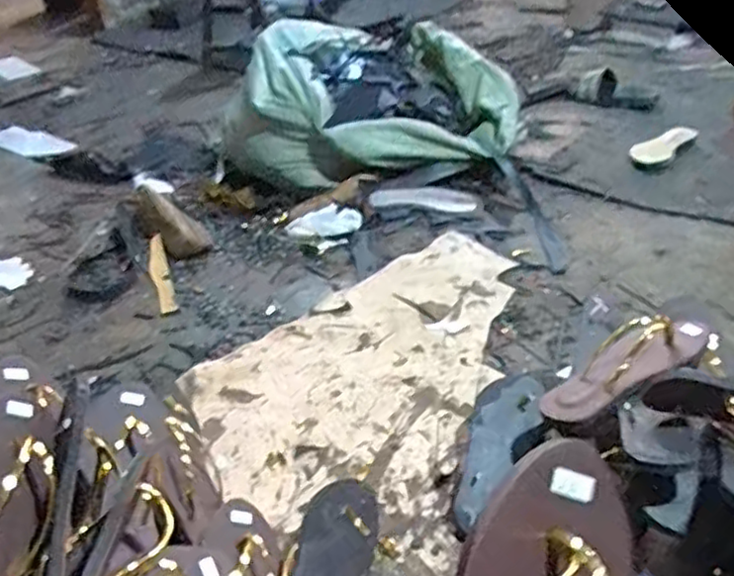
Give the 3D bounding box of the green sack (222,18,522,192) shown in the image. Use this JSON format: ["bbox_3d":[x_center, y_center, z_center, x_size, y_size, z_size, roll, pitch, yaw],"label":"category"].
[{"bbox_3d":[-0.014,-0.431,1.586,0.672,0.252,0.403,-6,36,-2],"label":"green sack"}]

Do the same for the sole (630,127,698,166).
[{"bbox_3d":[0.685,-0.335,1.576,0.088,0.019,0.210,27,46,36],"label":"sole"}]

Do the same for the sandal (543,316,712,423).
[{"bbox_3d":[0.299,0.085,0.789,0.222,0.059,0.071,-29,41,-10],"label":"sandal"}]

